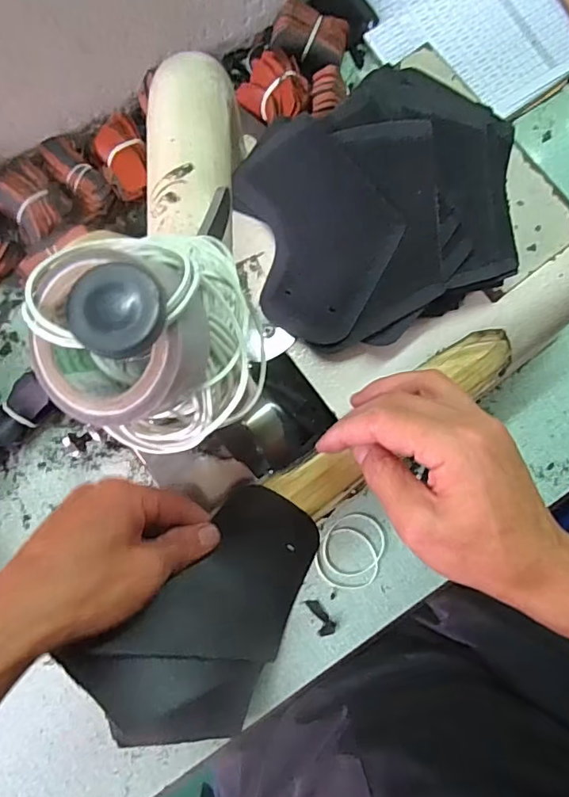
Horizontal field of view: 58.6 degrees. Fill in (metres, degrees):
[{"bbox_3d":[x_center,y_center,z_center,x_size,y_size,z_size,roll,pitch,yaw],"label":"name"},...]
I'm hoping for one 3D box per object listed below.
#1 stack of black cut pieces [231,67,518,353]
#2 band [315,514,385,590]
[{"bbox_3d":[0.063,-0.122,0.325,0.169,0.043,0.160,-14,85,-2],"label":"stack of black cut pieces"},{"bbox_3d":[0.060,0.139,0.461,0.058,0.004,0.067,19,85,1],"label":"band"}]

